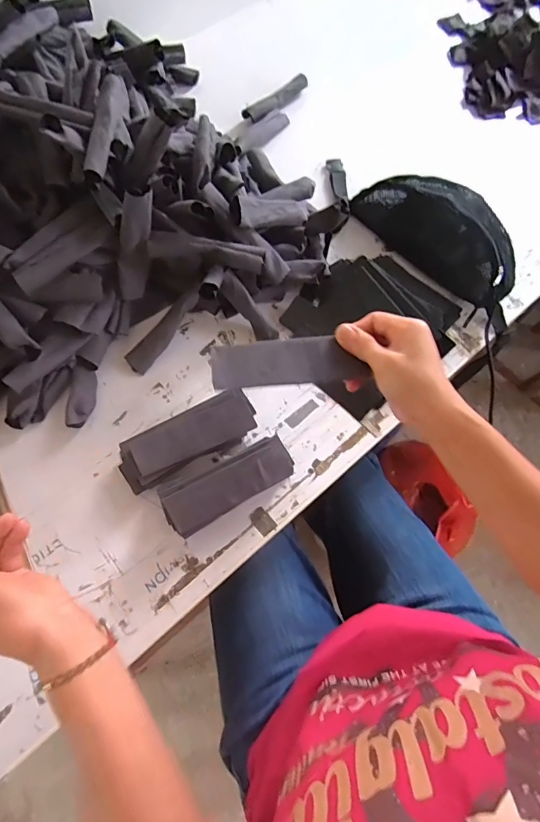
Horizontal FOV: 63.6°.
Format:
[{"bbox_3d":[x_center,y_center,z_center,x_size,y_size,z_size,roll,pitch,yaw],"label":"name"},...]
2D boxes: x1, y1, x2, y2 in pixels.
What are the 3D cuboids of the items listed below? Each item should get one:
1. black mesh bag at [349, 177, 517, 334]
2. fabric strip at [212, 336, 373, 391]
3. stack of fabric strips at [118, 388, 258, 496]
[{"bbox_3d":[0.268,-0.272,0.661,0.095,0.088,0.310,-41,74,-16],"label":"black mesh bag"},{"bbox_3d":[0.019,-0.046,0.412,0.142,0.009,0.041,-5,94,-11],"label":"fabric strip"},{"bbox_3d":[-0.101,0.037,0.544,0.174,0.050,0.063,-25,70,-11],"label":"stack of fabric strips"}]

